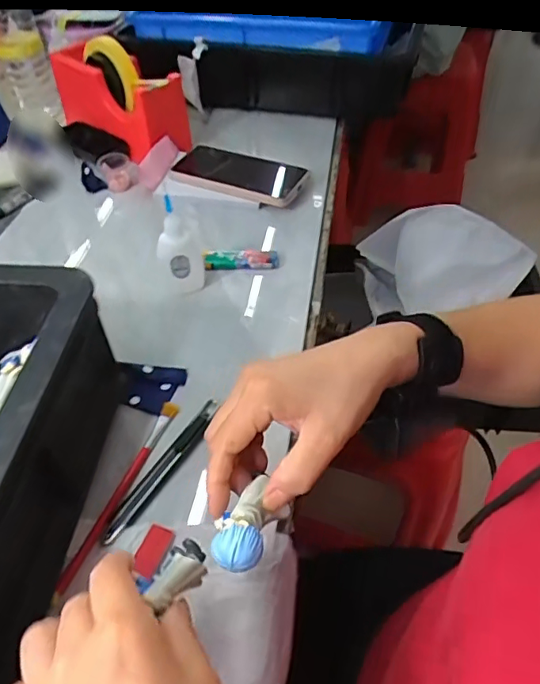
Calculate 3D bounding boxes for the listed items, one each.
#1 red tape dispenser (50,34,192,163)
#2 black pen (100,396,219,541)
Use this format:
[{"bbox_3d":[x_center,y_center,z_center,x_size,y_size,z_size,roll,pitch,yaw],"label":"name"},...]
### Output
[{"bbox_3d":[-0.176,-0.292,0.625,0.071,0.086,0.203,-33,55,-25],"label":"red tape dispenser"},{"bbox_3d":[-0.075,0.089,0.382,0.015,0.011,0.122,26,54,22],"label":"black pen"}]

